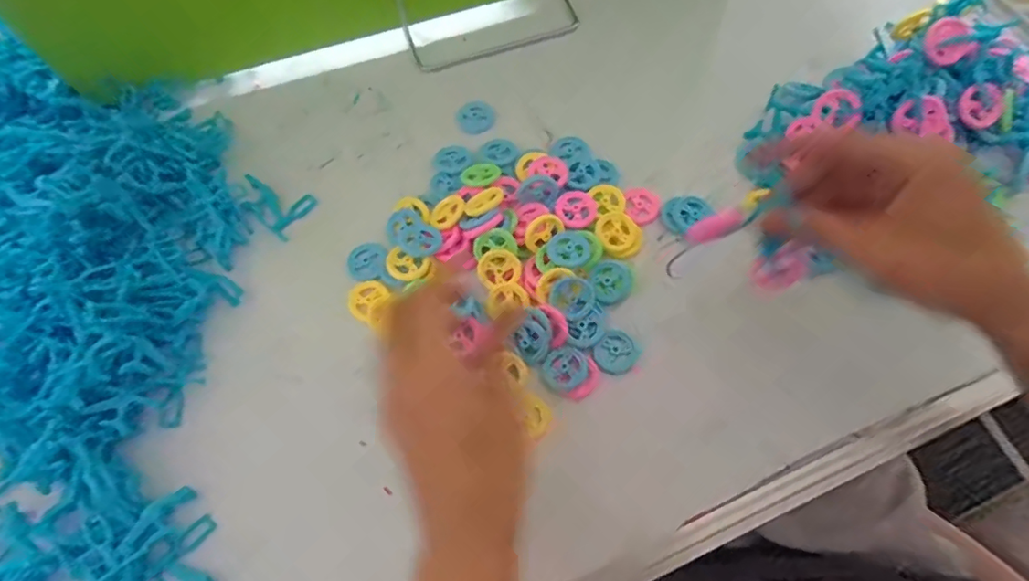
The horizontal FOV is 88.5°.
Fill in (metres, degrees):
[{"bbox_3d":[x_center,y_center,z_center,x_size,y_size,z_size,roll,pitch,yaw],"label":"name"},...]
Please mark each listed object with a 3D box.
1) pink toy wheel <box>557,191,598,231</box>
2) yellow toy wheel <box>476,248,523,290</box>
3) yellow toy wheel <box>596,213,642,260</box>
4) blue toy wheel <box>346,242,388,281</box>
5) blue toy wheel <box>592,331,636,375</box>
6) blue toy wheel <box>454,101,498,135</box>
[{"bbox_3d":[0.045,-0.060,0.382,0.029,0.004,0.036,2,68,4],"label":"pink toy wheel"},{"bbox_3d":[-0.011,-0.014,0.360,0.028,0.006,0.029,-26,92,-16],"label":"yellow toy wheel"},{"bbox_3d":[0.074,-0.040,0.378,0.029,0.010,0.033,-43,71,-13],"label":"yellow toy wheel"},{"bbox_3d":[-0.106,-0.021,0.377,0.025,0.005,0.028,1,68,4],"label":"blue toy wheel"},{"bbox_3d":[0.067,0.042,0.350,0.028,0.006,0.026,-1,67,3],"label":"blue toy wheel"},{"bbox_3d":[-0.032,-0.143,0.436,0.035,0.008,0.030,39,75,17],"label":"blue toy wheel"}]

